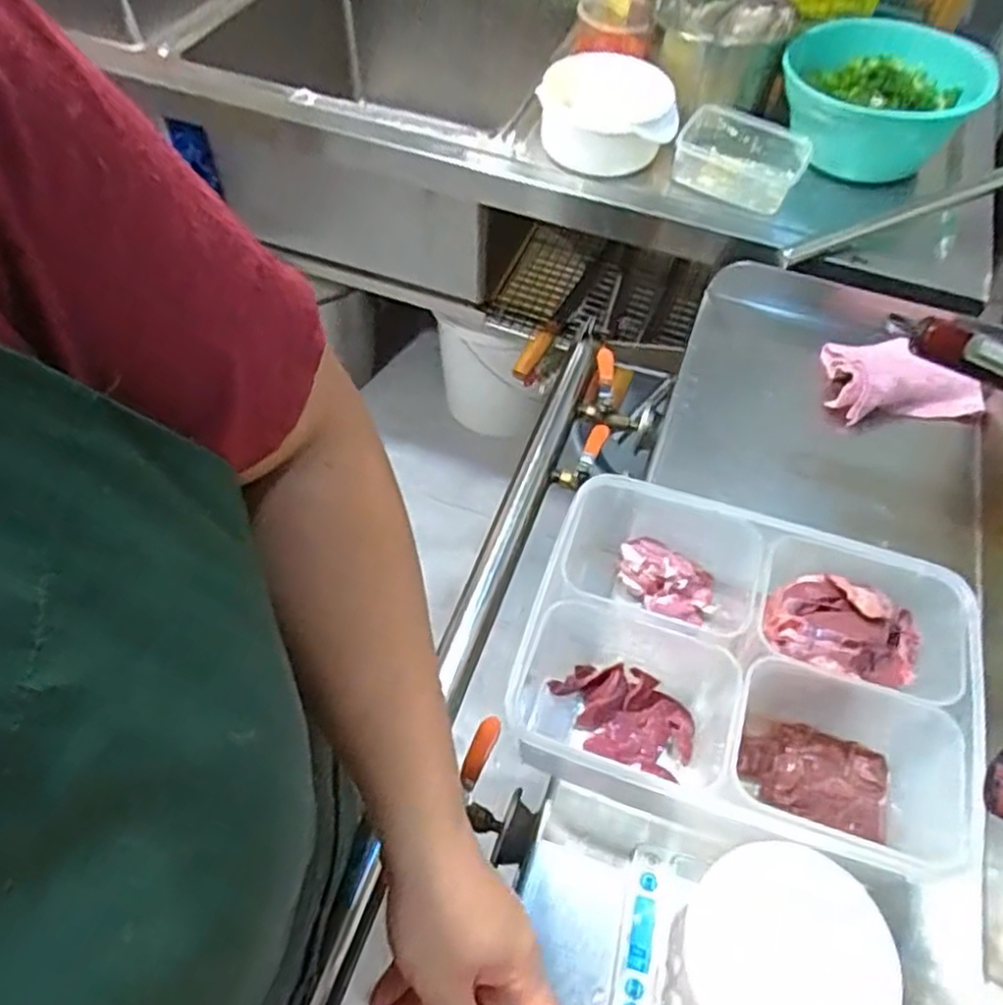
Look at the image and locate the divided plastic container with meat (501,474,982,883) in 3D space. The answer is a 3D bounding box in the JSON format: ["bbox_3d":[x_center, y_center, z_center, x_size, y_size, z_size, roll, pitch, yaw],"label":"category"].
[{"bbox_3d":[0.171,0.117,0.525,0.305,0.092,0.195,18,58,10],"label":"divided plastic container with meat"}]

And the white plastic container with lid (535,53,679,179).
[{"bbox_3d":[0.125,-0.448,0.845,0.155,0.089,0.122,17,58,8],"label":"white plastic container with lid"}]

